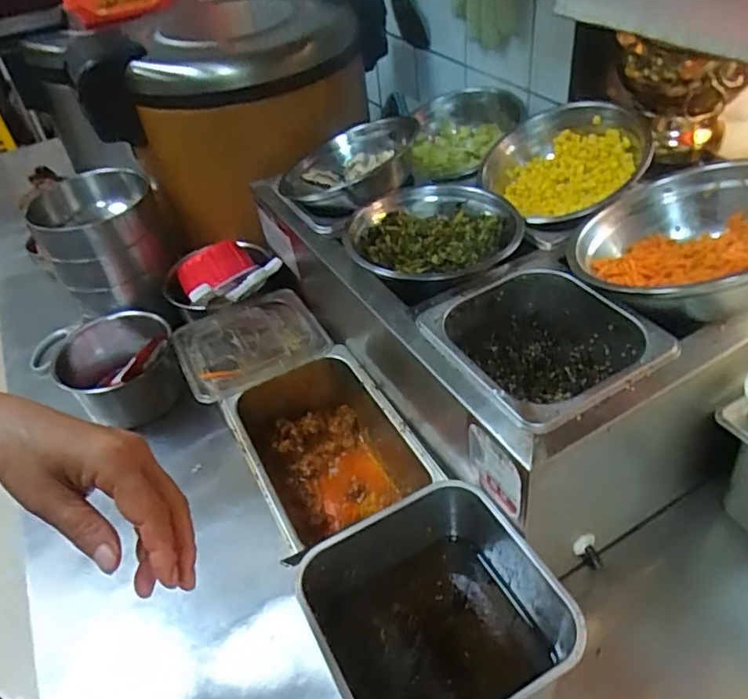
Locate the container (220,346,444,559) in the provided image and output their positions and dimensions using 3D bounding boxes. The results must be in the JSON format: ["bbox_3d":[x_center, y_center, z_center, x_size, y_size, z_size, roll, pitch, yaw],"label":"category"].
[{"bbox_3d":[-0.049,0.119,0.676,0.167,0.096,0.227,-23,45,-17],"label":"container"}]

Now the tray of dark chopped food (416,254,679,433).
[{"bbox_3d":[0.151,0.011,0.559,0.172,0.084,0.177,-24,45,-17],"label":"tray of dark chopped food"}]

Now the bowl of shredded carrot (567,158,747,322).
[{"bbox_3d":[0.300,-0.100,0.560,0.212,0.094,0.233,-4,26,41],"label":"bowl of shredded carrot"}]

